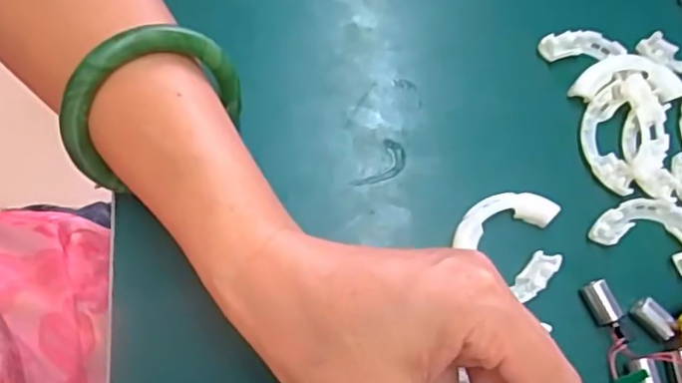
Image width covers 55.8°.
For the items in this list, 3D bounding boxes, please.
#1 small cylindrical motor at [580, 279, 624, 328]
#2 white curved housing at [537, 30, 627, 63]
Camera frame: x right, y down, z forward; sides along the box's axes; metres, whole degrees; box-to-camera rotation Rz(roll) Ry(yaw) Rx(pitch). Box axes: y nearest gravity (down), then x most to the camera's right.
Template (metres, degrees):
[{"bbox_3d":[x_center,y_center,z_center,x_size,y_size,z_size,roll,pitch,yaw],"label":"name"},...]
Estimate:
[{"bbox_3d":[0.122,0.053,0.300,0.011,0.008,0.022,-25,79,-7],"label":"small cylindrical motor"},{"bbox_3d":[0.123,-0.075,0.332,0.042,0.008,0.014,-2,77,-2],"label":"white curved housing"}]

